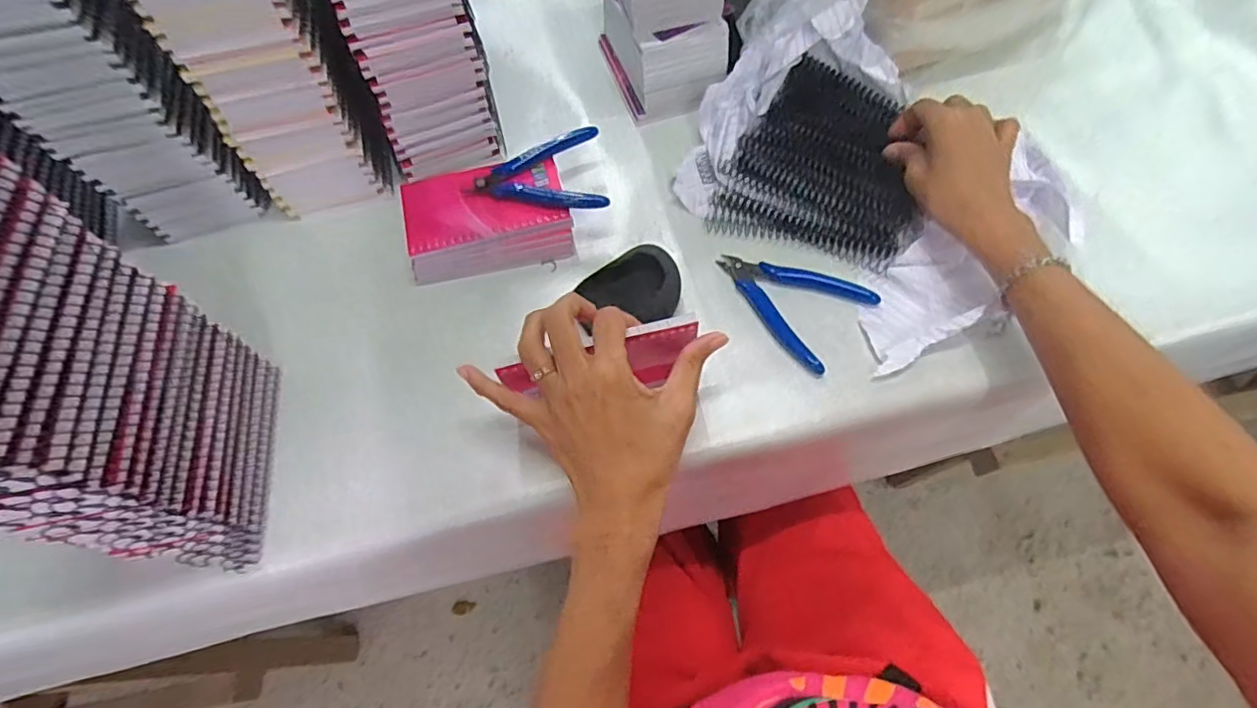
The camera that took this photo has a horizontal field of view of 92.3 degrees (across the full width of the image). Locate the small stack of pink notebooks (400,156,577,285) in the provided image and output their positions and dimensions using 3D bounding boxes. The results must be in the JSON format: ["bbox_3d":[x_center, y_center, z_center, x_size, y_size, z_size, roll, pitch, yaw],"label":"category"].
[{"bbox_3d":[-0.119,-0.115,0.514,0.132,0.034,0.087,-11,63,-3],"label":"small stack of pink notebooks"}]

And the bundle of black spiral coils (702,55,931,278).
[{"bbox_3d":[0.167,-0.166,0.513,0.159,0.028,0.177,17,65,11],"label":"bundle of black spiral coils"}]

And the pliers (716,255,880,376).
[{"bbox_3d":[0.131,-0.049,0.488,0.085,0.007,0.119,-40,68,-16],"label":"pliers"}]

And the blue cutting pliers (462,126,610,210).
[{"bbox_3d":[-0.078,-0.154,0.511,0.110,0.013,0.086,-9,63,-2],"label":"blue cutting pliers"}]

